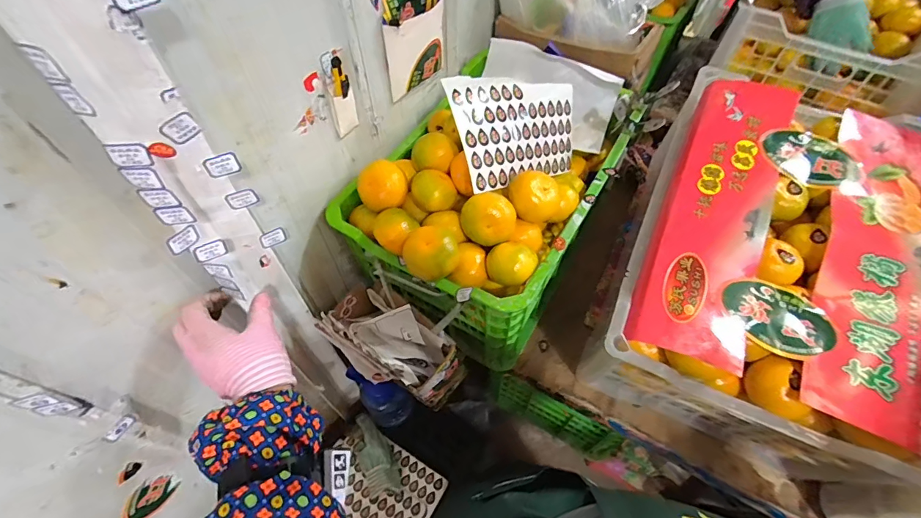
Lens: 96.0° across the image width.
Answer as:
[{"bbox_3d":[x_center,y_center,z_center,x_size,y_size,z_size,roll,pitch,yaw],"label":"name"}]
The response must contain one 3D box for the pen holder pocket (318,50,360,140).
[{"bbox_3d":[-0.149,-0.206,0.527,0.017,0.109,0.037,34,61,18],"label":"pen holder pocket"}]

